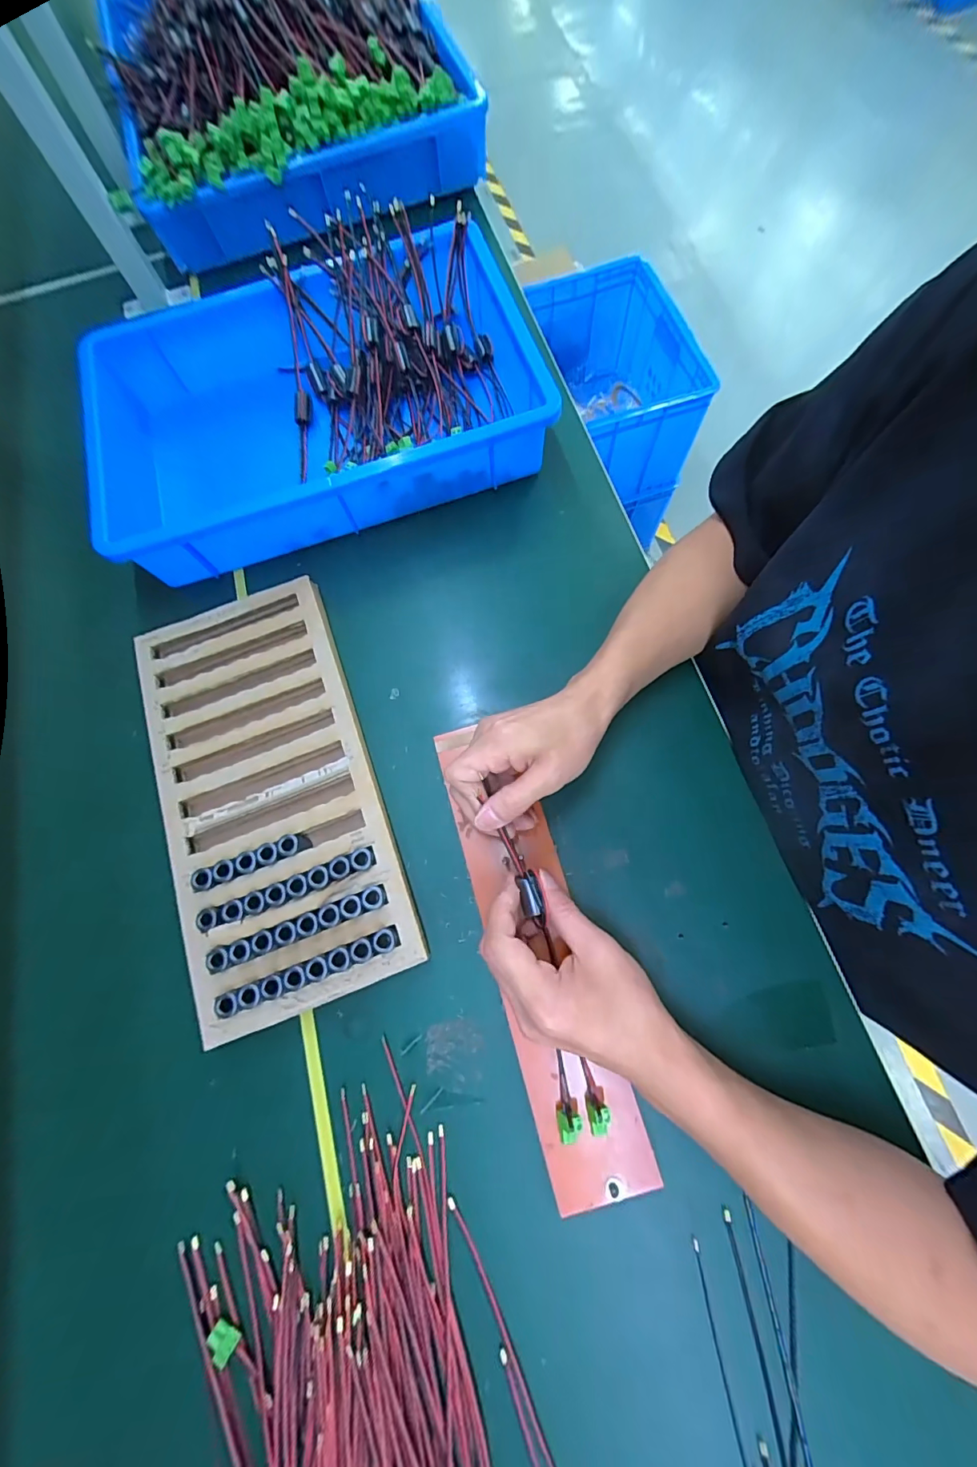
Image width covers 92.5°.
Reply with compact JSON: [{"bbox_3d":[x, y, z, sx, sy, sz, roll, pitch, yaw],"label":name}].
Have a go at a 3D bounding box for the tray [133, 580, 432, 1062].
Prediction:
[{"bbox_3d":[-0.189,0.040,0.402,0.176,0.030,0.357,-19,74,-6],"label":"tray"}]

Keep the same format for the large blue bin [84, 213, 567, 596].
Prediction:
[{"bbox_3d":[-0.177,-0.334,0.482,0.424,0.106,0.273,-18,73,-2],"label":"large blue bin"}]

